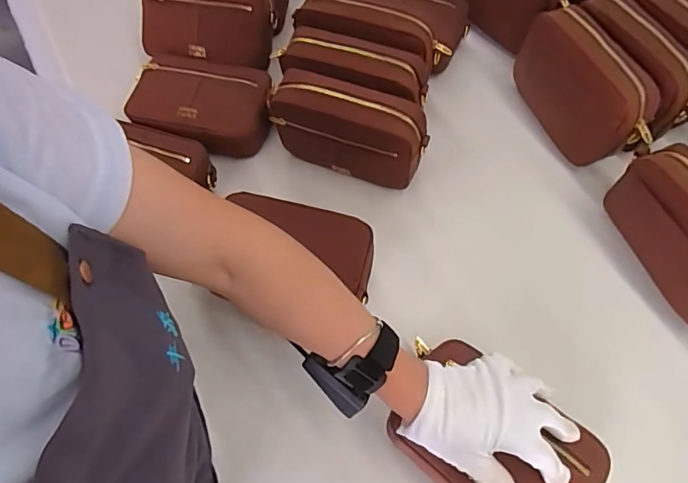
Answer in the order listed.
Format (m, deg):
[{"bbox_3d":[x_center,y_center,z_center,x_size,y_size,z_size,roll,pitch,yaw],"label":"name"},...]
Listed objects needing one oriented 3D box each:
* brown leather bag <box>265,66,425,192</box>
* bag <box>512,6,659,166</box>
[{"bbox_3d":[0.003,-0.137,0.603,0.205,0.128,0.064,19,67,12],"label":"brown leather bag"},{"bbox_3d":[0.313,-0.199,0.608,0.069,0.117,0.207,-22,65,-7],"label":"bag"}]

